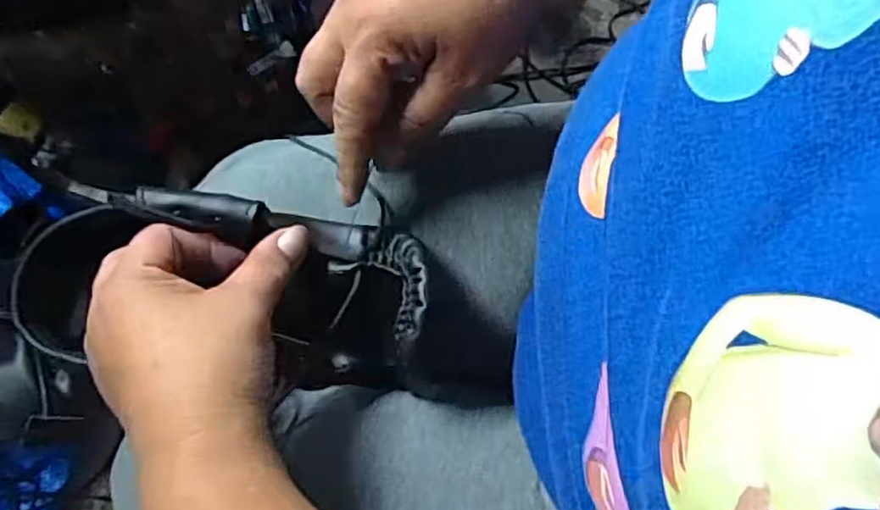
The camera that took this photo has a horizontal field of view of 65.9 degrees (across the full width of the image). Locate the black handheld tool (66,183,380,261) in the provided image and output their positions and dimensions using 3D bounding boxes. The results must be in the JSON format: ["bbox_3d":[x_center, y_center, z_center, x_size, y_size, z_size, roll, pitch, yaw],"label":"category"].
[{"bbox_3d":[-0.097,-0.018,0.318,0.135,0.013,0.019,11,73,-10],"label":"black handheld tool"}]

